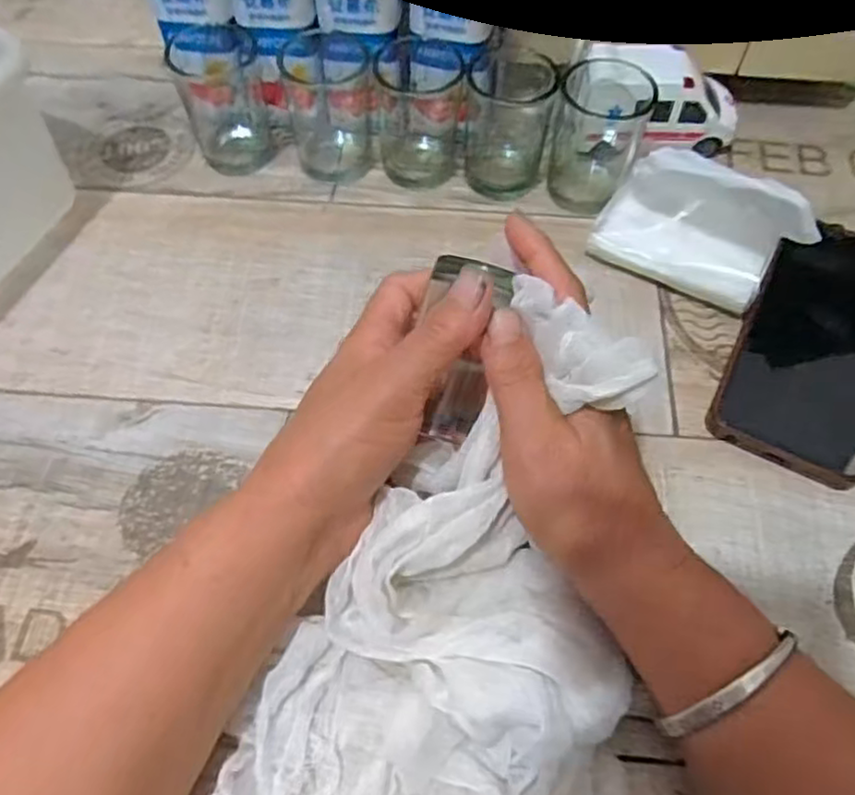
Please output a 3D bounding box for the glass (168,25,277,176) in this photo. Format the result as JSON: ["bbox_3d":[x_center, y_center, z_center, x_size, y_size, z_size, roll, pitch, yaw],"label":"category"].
[{"bbox_3d":[-0.127,-0.189,0.439,0.049,0.067,0.053,-18,62,-10],"label":"glass"}]

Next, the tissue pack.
[{"bbox_3d":[0.150,-0.096,0.384,0.099,0.071,0.044,29,64,15],"label":"tissue pack"}]

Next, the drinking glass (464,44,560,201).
[{"bbox_3d":[0.050,-0.171,0.425,0.050,0.071,0.060,6,61,4],"label":"drinking glass"}]

